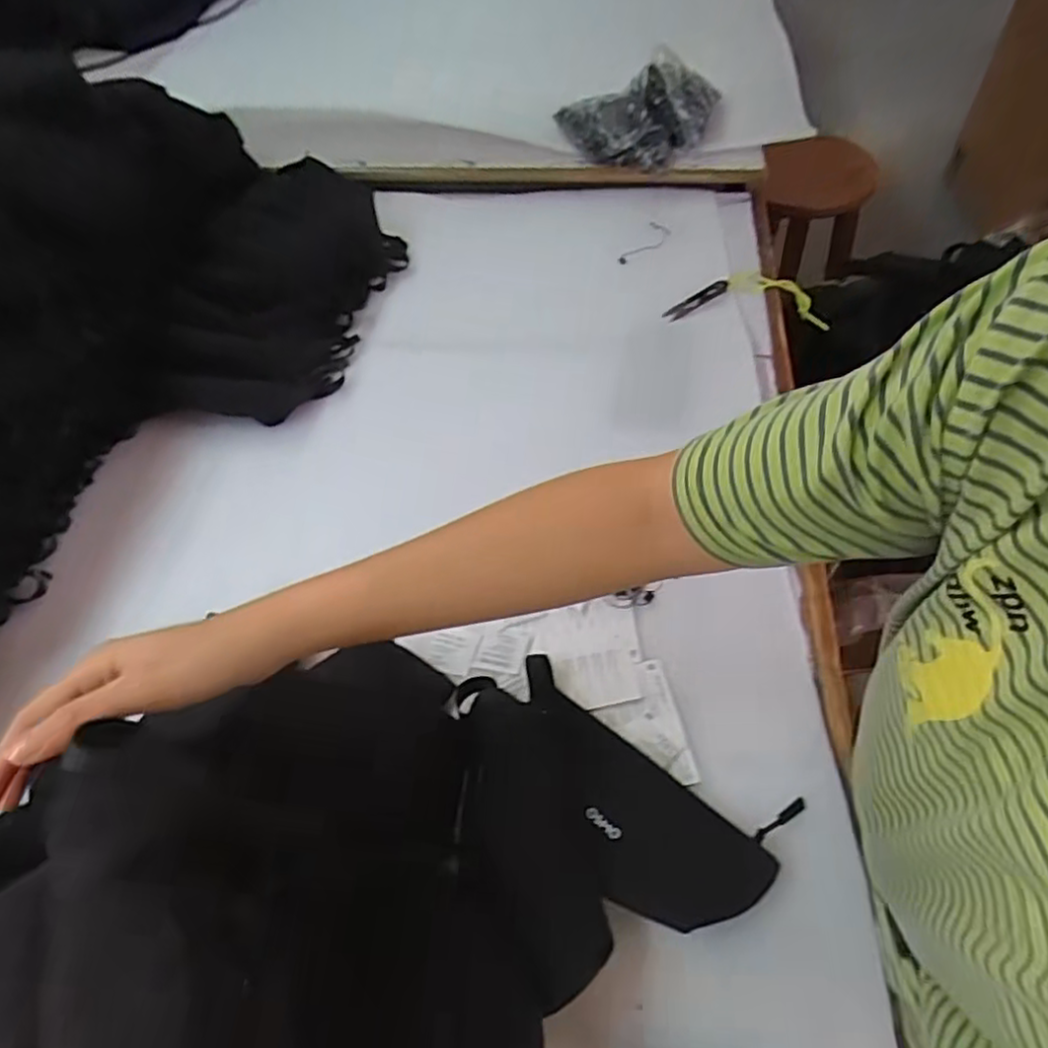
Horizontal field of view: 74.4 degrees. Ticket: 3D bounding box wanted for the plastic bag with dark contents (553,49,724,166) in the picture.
[{"bbox_3d":[0.179,-0.570,0.944,0.223,0.094,0.124,-17,54,-8],"label":"plastic bag with dark contents"}]

